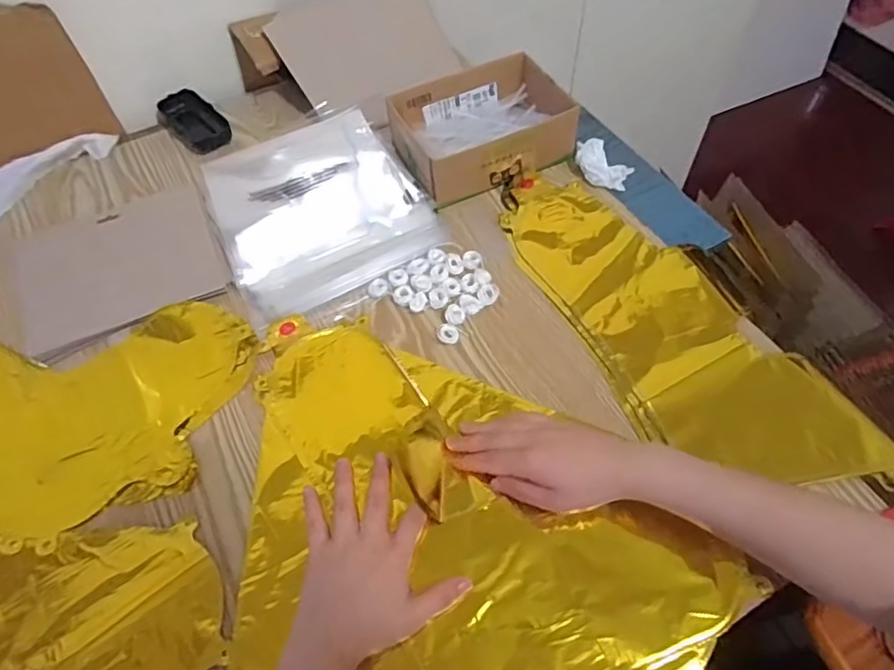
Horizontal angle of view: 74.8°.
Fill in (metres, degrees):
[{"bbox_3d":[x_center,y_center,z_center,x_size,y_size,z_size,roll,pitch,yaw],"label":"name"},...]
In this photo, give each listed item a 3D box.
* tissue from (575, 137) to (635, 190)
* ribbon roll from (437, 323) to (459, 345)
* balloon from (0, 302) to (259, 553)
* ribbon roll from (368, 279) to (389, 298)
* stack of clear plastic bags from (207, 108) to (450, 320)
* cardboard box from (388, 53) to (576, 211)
[{"bbox_3d":[0.177,-0.193,0.672,0.069,0.040,0.062,21,61,15],"label":"tissue"},{"bbox_3d":[0.001,-0.001,0.552,0.020,0.010,0.017,-2,57,1],"label":"ribbon roll"},{"bbox_3d":[-0.408,0.049,0.538,0.412,0.017,0.230,11,59,9],"label":"balloon"},{"bbox_3d":[-0.068,-0.047,0.585,0.020,0.004,0.022,-1,58,2],"label":"ribbon roll"},{"bbox_3d":[-0.147,-0.152,0.648,0.213,0.020,0.253,-26,60,-14],"label":"stack of clear plastic bags"},{"bbox_3d":[0.042,-0.238,0.660,0.187,0.052,0.140,-21,59,-10],"label":"cardboard box"}]

